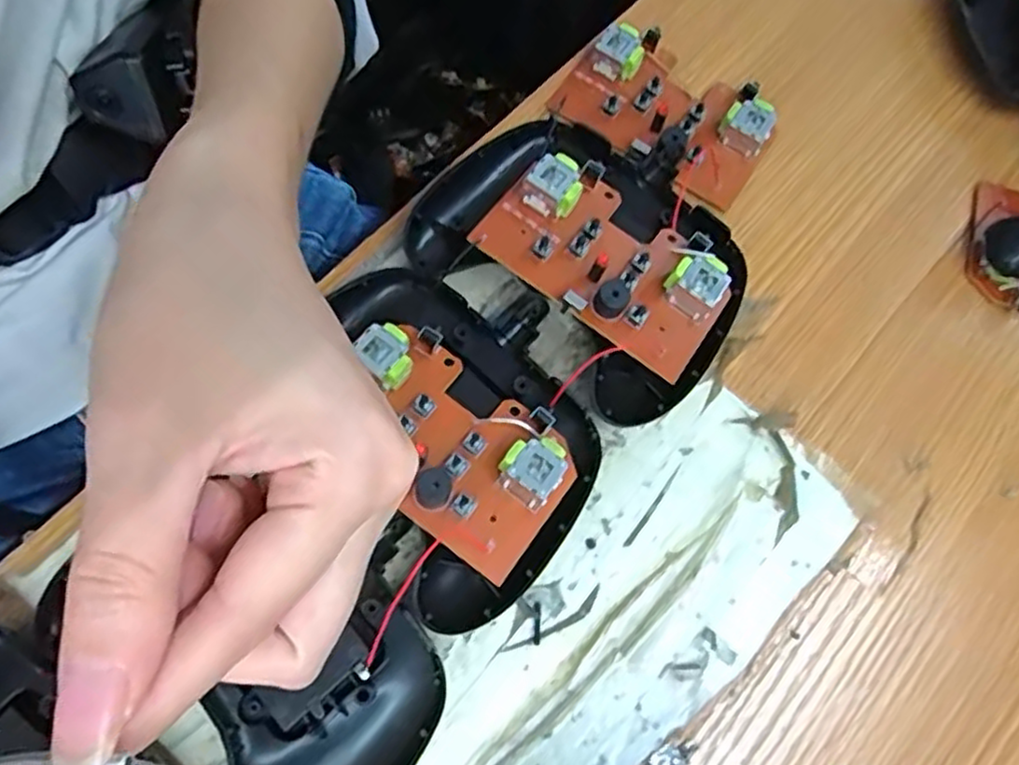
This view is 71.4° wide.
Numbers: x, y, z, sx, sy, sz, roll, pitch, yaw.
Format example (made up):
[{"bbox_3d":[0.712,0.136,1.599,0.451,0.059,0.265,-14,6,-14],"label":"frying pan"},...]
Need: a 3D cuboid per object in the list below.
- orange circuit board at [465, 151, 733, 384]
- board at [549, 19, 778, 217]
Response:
[{"bbox_3d":[0.037,-0.047,0.264,0.089,0.016,0.053,35,76,5],"label":"orange circuit board"},{"bbox_3d":[0.067,-0.117,0.305,0.089,0.023,0.067,31,74,8],"label":"board"}]

